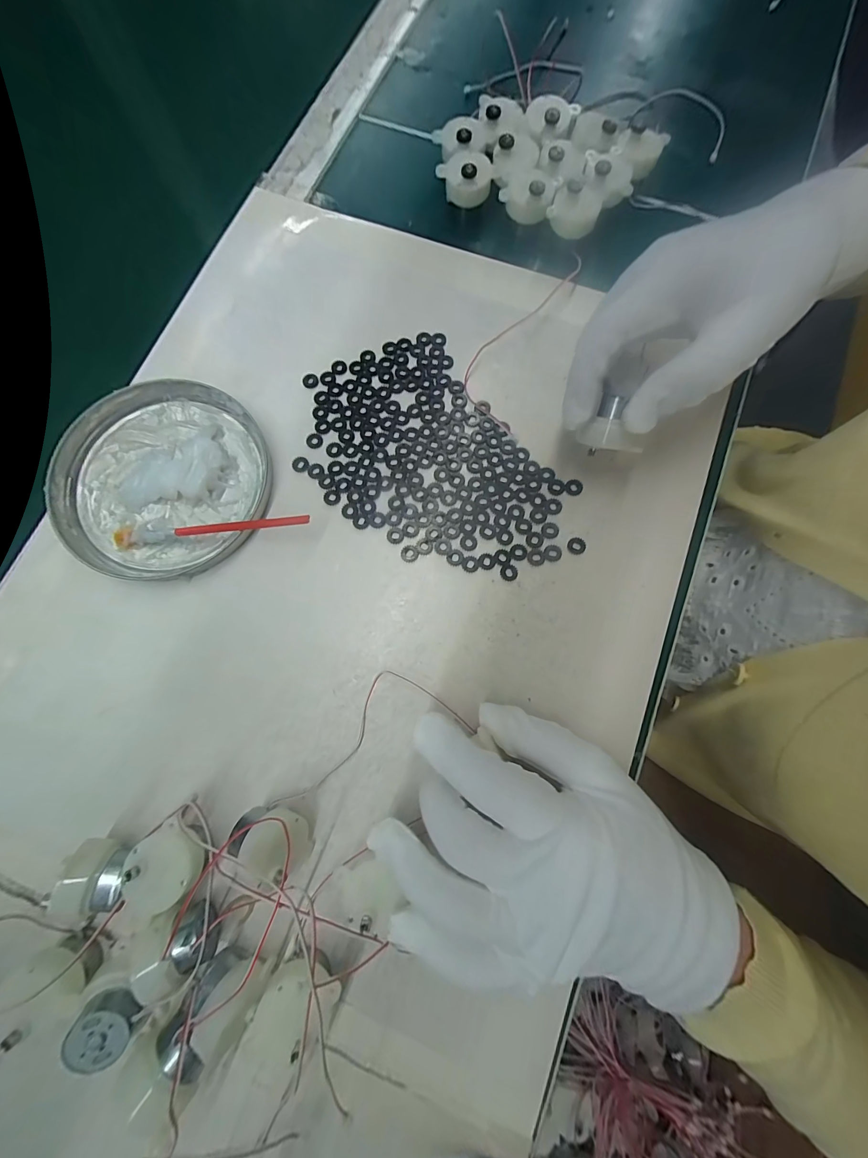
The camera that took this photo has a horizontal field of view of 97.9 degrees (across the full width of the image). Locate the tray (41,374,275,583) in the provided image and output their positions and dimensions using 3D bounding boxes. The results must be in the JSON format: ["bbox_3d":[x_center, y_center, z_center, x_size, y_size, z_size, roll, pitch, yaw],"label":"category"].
[{"bbox_3d":[-0.172,-0.064,0.239,0.128,0.011,0.126,-10,79,-2],"label":"tray"}]

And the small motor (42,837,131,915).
[{"bbox_3d":[-0.164,0.145,0.185,0.028,0.028,0.022,17,79,4],"label":"small motor"}]

